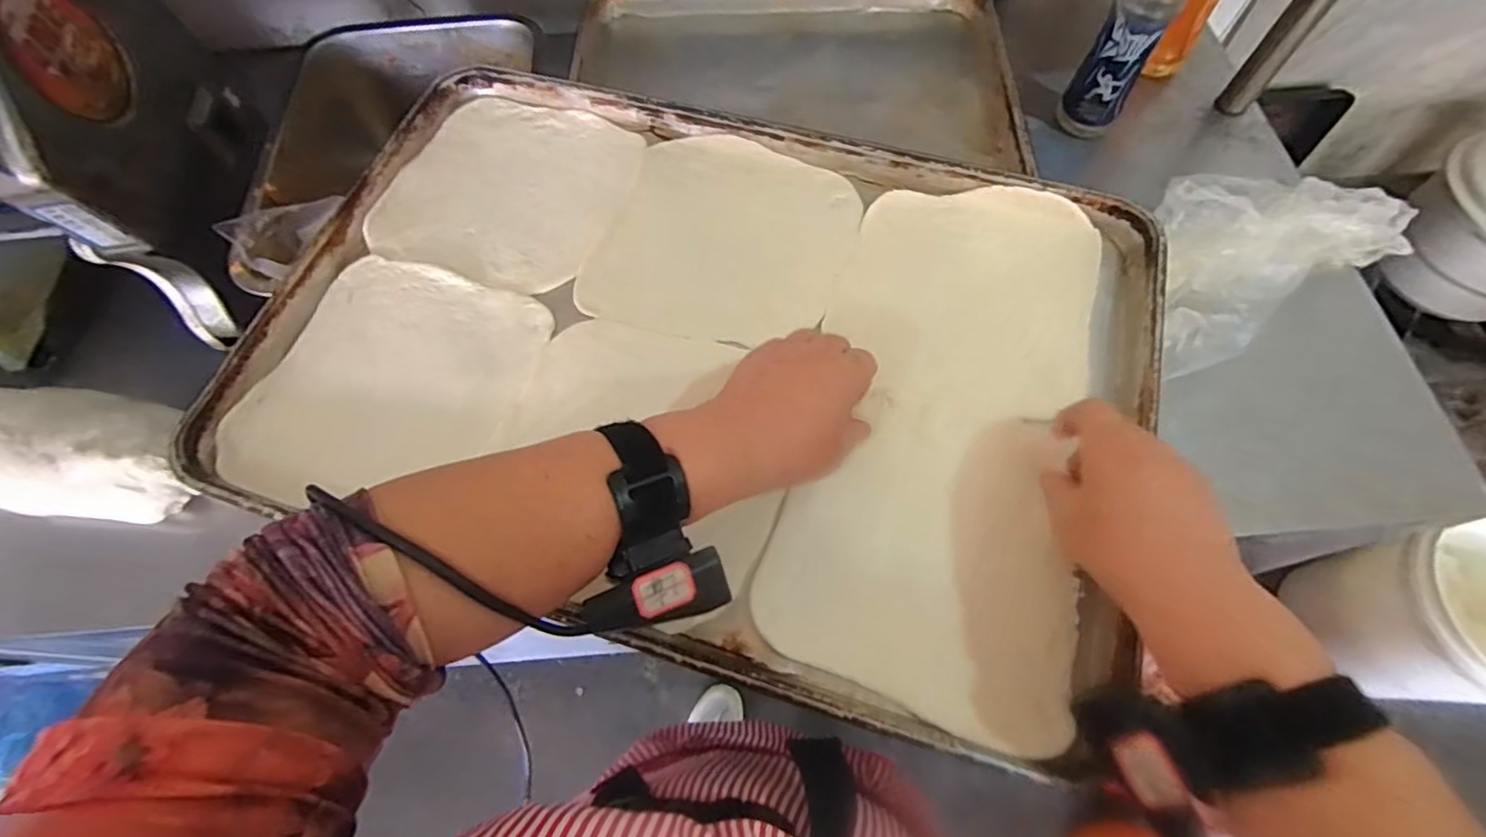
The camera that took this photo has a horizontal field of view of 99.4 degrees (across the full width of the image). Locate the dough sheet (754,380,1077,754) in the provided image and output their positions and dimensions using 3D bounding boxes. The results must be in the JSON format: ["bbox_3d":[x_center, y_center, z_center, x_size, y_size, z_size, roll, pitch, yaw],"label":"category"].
[{"bbox_3d":[0.116,0.075,0.387,0.179,0.013,0.191,19,67,10],"label":"dough sheet"}]

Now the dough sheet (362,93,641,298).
[{"bbox_3d":[-0.193,-0.190,0.524,0.188,0.016,0.187,14,66,8],"label":"dough sheet"}]

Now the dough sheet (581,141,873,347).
[{"bbox_3d":[-0.014,-0.139,0.489,0.183,0.009,0.186,18,67,10],"label":"dough sheet"}]

